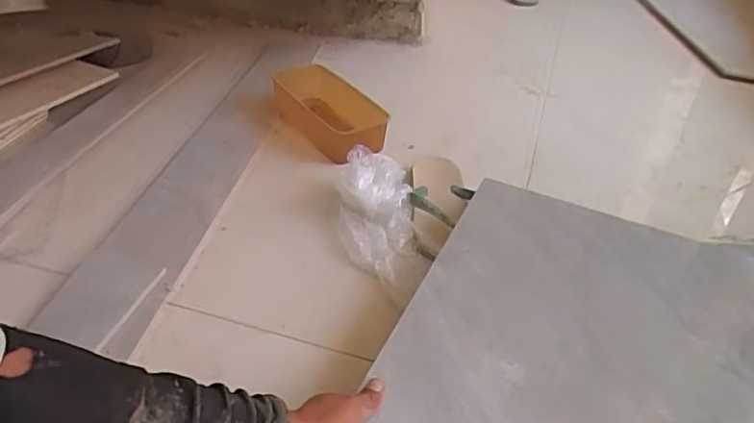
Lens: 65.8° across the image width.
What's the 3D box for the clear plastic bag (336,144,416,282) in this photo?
[{"bbox_3d":[-0.003,-0.002,0.842,0.112,0.068,0.223,-1,38,-3],"label":"clear plastic bag"}]

